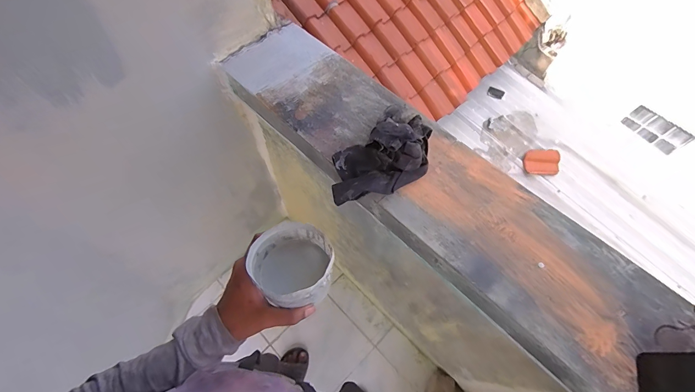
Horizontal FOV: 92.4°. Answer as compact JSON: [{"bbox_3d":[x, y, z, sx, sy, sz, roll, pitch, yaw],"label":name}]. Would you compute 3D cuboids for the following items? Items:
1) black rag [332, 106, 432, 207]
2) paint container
[{"bbox_3d":[0.064,-0.071,0.620,0.232,0.064,0.140,-40,71,-18],"label":"black rag"},{"bbox_3d":[-0.063,0.080,0.389,0.084,0.077,0.085,0,64,-1],"label":"paint container"}]

